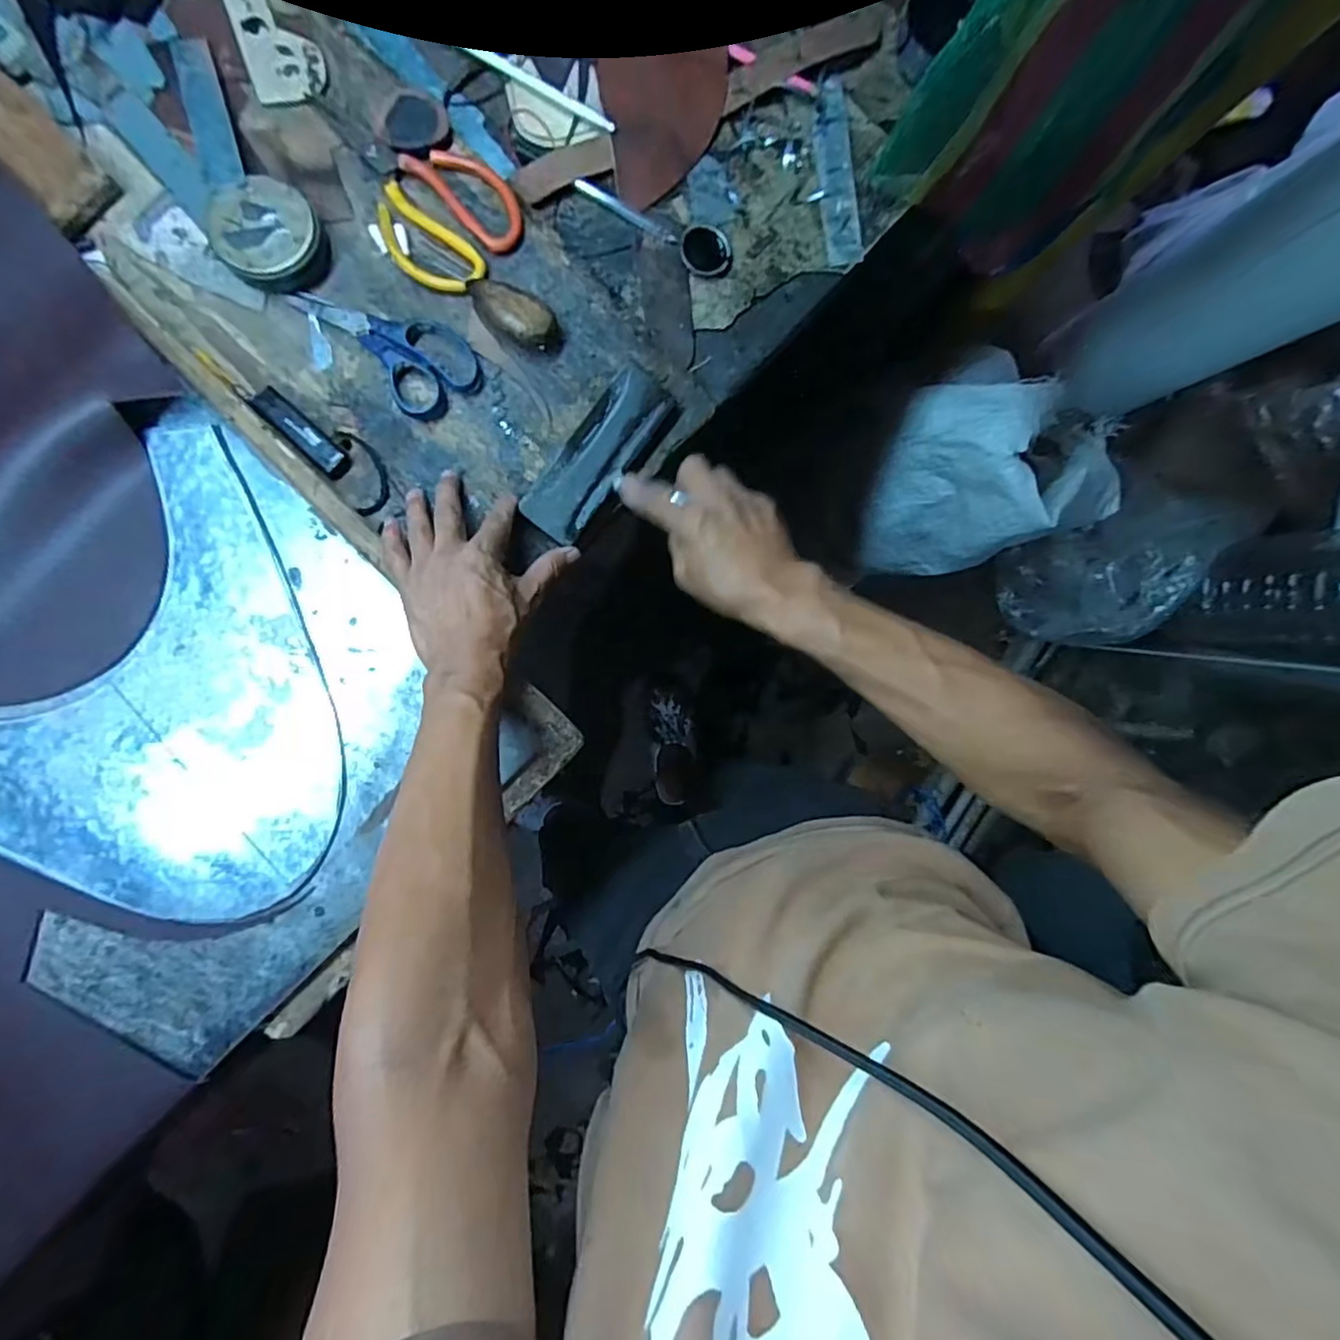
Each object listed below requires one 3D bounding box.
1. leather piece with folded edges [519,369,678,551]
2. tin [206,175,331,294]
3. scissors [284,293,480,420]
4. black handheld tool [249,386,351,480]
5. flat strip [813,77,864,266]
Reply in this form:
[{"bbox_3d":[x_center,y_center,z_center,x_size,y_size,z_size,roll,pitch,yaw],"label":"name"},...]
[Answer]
[{"bbox_3d":[-0.056,-0.171,0.485,0.052,0.015,0.149,38,85,-7],"label":"leather piece with folded edges"},{"bbox_3d":[-0.301,-0.328,0.453,0.072,0.029,0.071,0,92,-7],"label":"tin"},{"bbox_3d":[-0.219,-0.263,0.476,0.147,0.015,0.071,44,87,-7],"label":"scissors"},{"bbox_3d":[-0.285,-0.182,0.467,0.084,0.007,0.030,41,52,-4],"label":"black handheld tool"},{"bbox_3d":[0.145,-0.434,0.527,0.033,0.006,0.161,-7,90,-5],"label":"flat strip"}]

